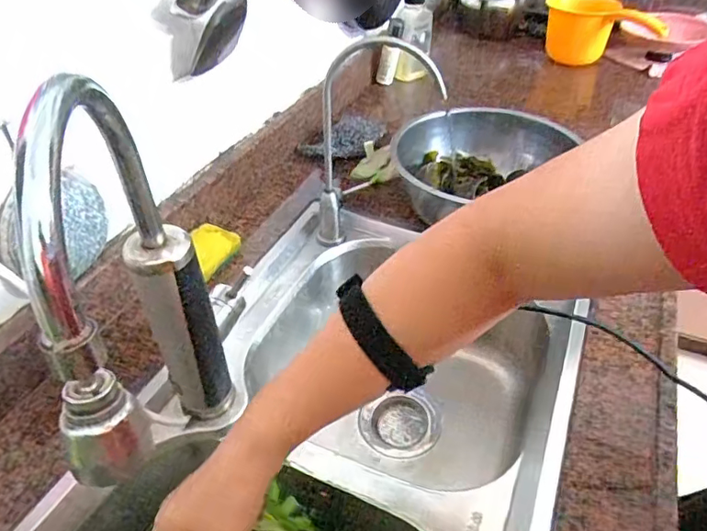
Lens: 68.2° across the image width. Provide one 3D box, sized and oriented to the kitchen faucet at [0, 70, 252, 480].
[{"bbox_3d":[-0.148,0.063,0.357,0.063,0.312,0.187,-3,41,-1],"label":"kitchen faucet"}]

